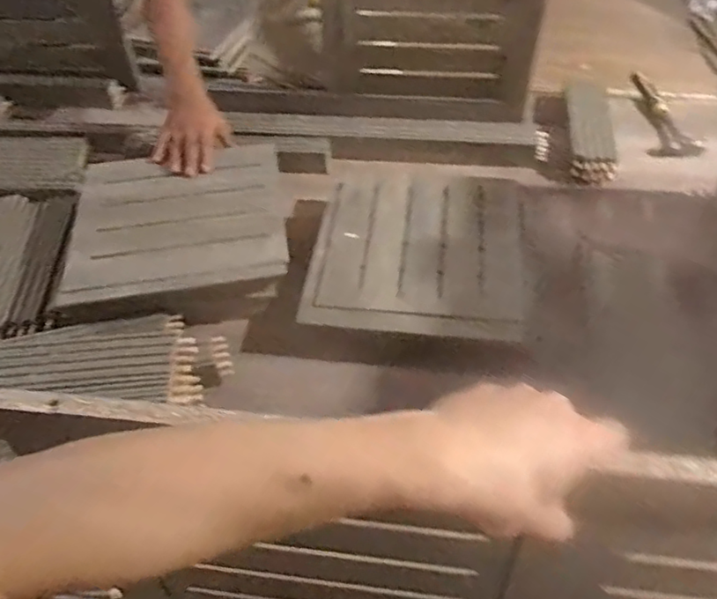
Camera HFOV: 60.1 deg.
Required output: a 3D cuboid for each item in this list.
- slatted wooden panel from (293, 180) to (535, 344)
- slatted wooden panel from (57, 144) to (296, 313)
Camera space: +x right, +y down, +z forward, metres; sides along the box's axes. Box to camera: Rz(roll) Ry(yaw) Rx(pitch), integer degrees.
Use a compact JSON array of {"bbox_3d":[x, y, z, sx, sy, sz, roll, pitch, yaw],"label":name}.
[{"bbox_3d":[0.102,-0.082,0.987,0.324,0.030,0.340,6,50,7],"label":"slatted wooden panel"},{"bbox_3d":[-0.277,-0.125,0.956,0.322,0.031,0.300,-6,55,-5],"label":"slatted wooden panel"}]

